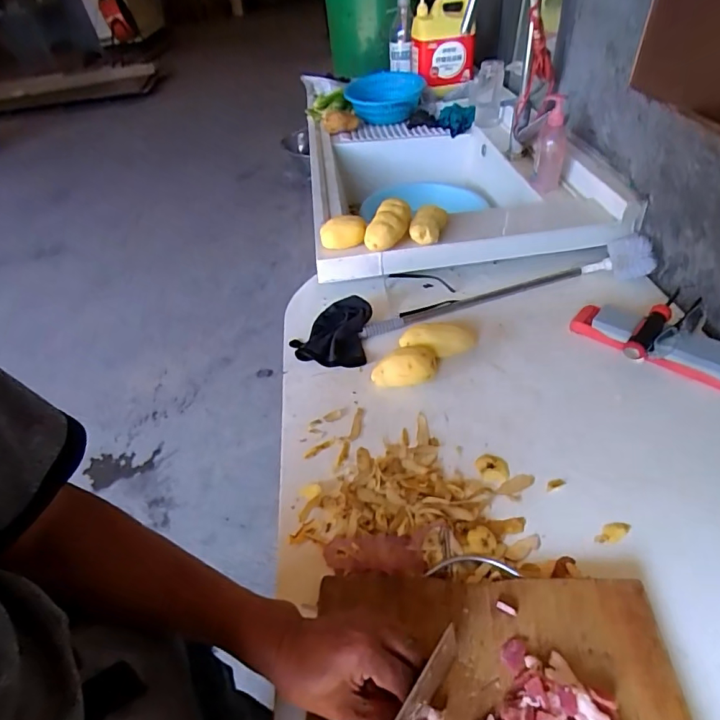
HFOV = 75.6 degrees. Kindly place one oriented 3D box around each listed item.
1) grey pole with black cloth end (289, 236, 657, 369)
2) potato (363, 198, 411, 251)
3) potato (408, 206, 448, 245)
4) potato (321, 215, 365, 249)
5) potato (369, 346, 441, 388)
[{"bbox_3d":[0.203,-0.116,0.838,0.666,0.056,0.131,-16,44,-9],"label":"grey pole with black cloth end"},{"bbox_3d":[0.057,-0.253,0.869,0.059,0.056,0.108,20,50,26],"label":"potato"},{"bbox_3d":[0.130,-0.264,0.880,0.061,0.047,0.097,6,45,14],"label":"potato"},{"bbox_3d":[-0.033,-0.237,0.874,0.088,0.045,0.043,-4,43,3],"label":"potato"},{"bbox_3d":[0.071,0.007,0.728,0.105,0.055,0.061,-1,44,7],"label":"potato"}]

